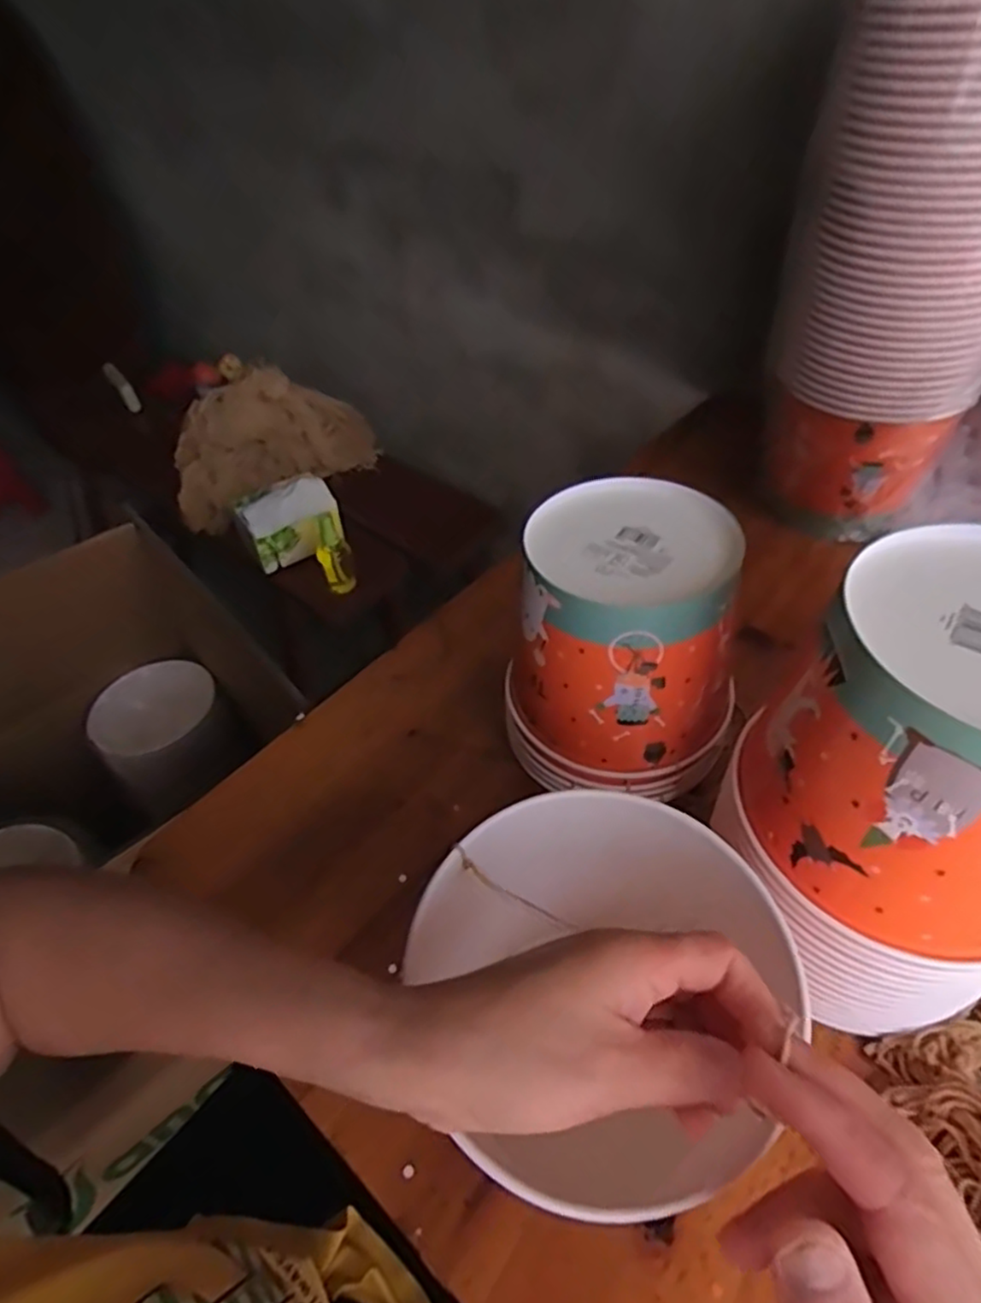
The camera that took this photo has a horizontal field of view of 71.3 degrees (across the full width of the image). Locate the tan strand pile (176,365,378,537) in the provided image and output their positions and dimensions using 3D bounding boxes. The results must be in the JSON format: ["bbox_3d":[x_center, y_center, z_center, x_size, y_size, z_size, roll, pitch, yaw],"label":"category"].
[{"bbox_3d":[-0.366,-0.352,1.140,0.350,0.164,0.124,-27,51,-21],"label":"tan strand pile"}]

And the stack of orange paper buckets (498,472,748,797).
[{"bbox_3d":[0.088,-0.009,0.453,0.143,0.147,0.131,6,47,8],"label":"stack of orange paper buckets"}]

